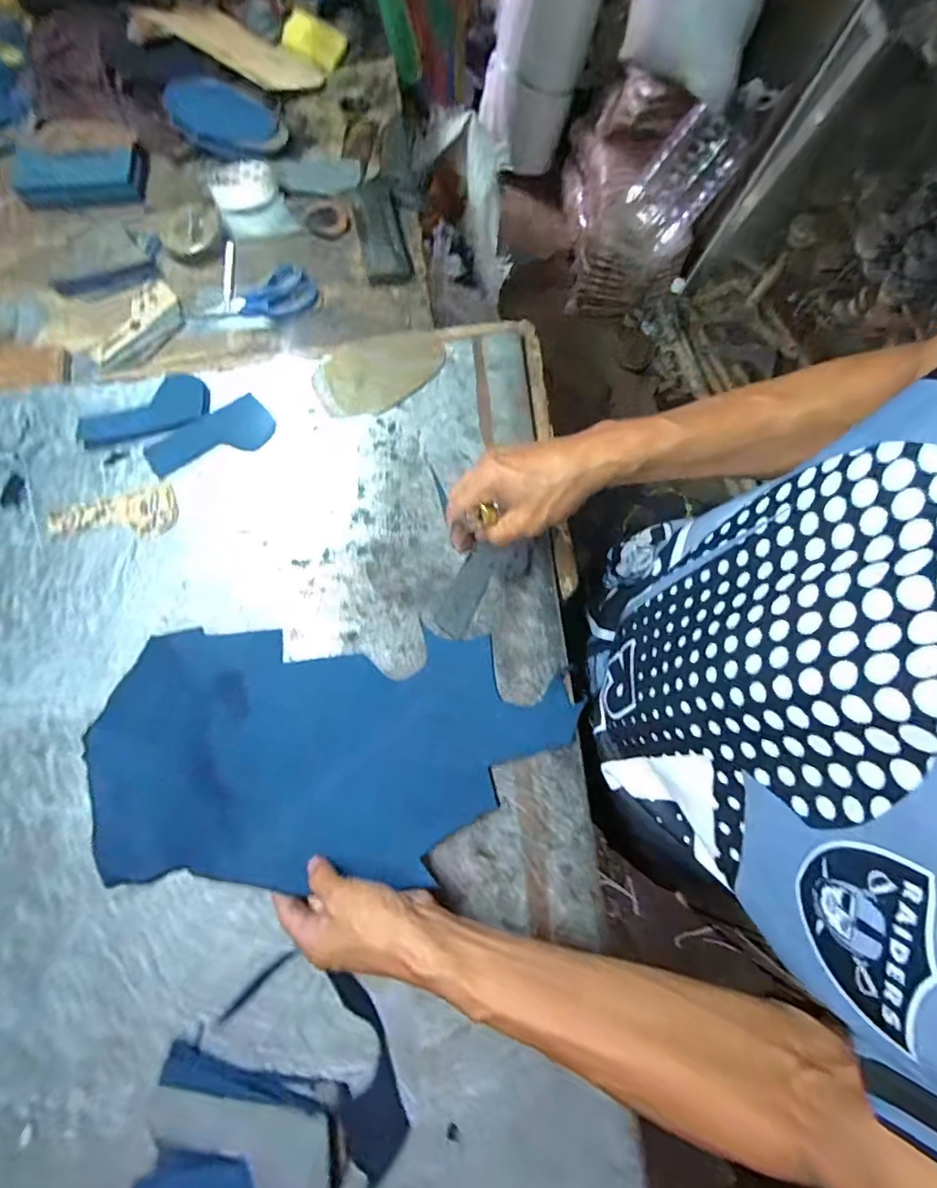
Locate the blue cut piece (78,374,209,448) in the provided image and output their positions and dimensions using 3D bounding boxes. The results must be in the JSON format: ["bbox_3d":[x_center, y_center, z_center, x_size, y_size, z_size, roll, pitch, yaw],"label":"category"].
[{"bbox_3d":[-0.346,-0.194,0.551,0.137,0.008,0.058,-18,73,-5],"label":"blue cut piece"}]

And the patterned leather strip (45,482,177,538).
[{"bbox_3d":[-0.363,-0.076,0.529,0.127,0.004,0.053,-14,73,-4],"label":"patterned leather strip"}]

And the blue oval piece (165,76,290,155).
[{"bbox_3d":[-0.326,-0.660,0.710,0.155,0.027,0.098,7,86,-7],"label":"blue oval piece"}]

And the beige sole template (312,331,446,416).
[{"bbox_3d":[-0.097,-0.245,0.567,0.141,0.012,0.086,-31,75,-9],"label":"beige sole template"}]

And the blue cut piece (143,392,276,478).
[{"bbox_3d":[-0.273,-0.162,0.550,0.130,0.006,0.062,-33,75,-9],"label":"blue cut piece"}]

